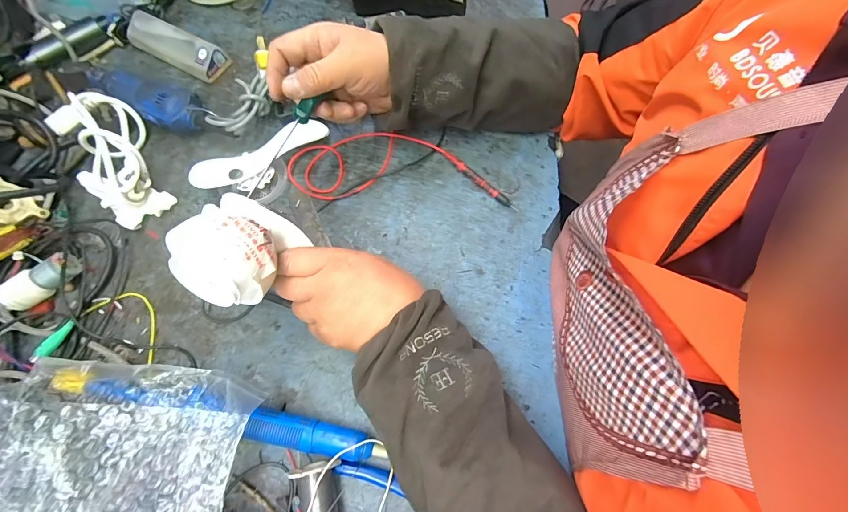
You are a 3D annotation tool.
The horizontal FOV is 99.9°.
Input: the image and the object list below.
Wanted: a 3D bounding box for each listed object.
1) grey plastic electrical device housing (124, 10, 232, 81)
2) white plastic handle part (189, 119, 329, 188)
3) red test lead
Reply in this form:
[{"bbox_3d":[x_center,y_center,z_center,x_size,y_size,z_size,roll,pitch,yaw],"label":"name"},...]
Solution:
[{"bbox_3d":[-0.355,-0.297,0.508,0.163,0.033,0.043,28,73,13],"label":"grey plastic electrical device housing"},{"bbox_3d":[-0.192,-0.122,0.428,0.158,0.040,0.033,-33,71,-9],"label":"white plastic handle part"},{"bbox_3d":[-0.031,-0.108,0.431,0.269,0.012,0.094,2,69,4],"label":"red test lead"}]

